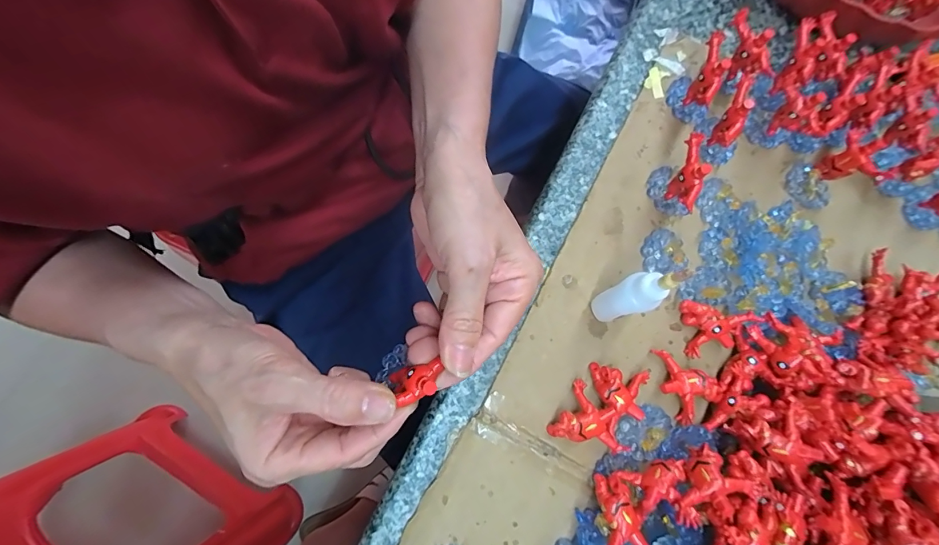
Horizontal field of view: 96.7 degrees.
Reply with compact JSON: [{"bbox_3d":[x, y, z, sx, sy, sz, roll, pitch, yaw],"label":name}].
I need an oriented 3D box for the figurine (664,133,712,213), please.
[{"bbox_3d":[0.148,-0.064,0.287,0.012,0.051,0.041,1,76,-1],"label":"figurine"}]

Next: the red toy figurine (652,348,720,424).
[{"bbox_3d":[0.138,0.072,0.276,0.032,0.012,0.044,-42,80,-10],"label":"red toy figurine"}]

